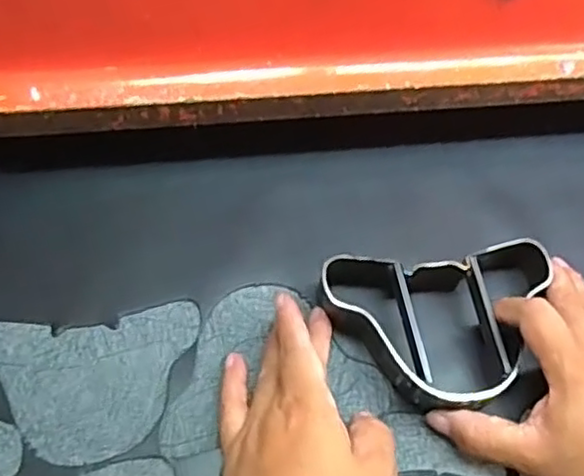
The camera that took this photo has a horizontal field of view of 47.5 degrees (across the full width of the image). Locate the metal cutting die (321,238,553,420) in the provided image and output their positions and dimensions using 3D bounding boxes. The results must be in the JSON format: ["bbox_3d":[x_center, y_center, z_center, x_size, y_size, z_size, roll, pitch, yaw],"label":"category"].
[{"bbox_3d":[0.094,0.056,0.402,0.143,0.039,0.105,-5,62,-6],"label":"metal cutting die"}]

